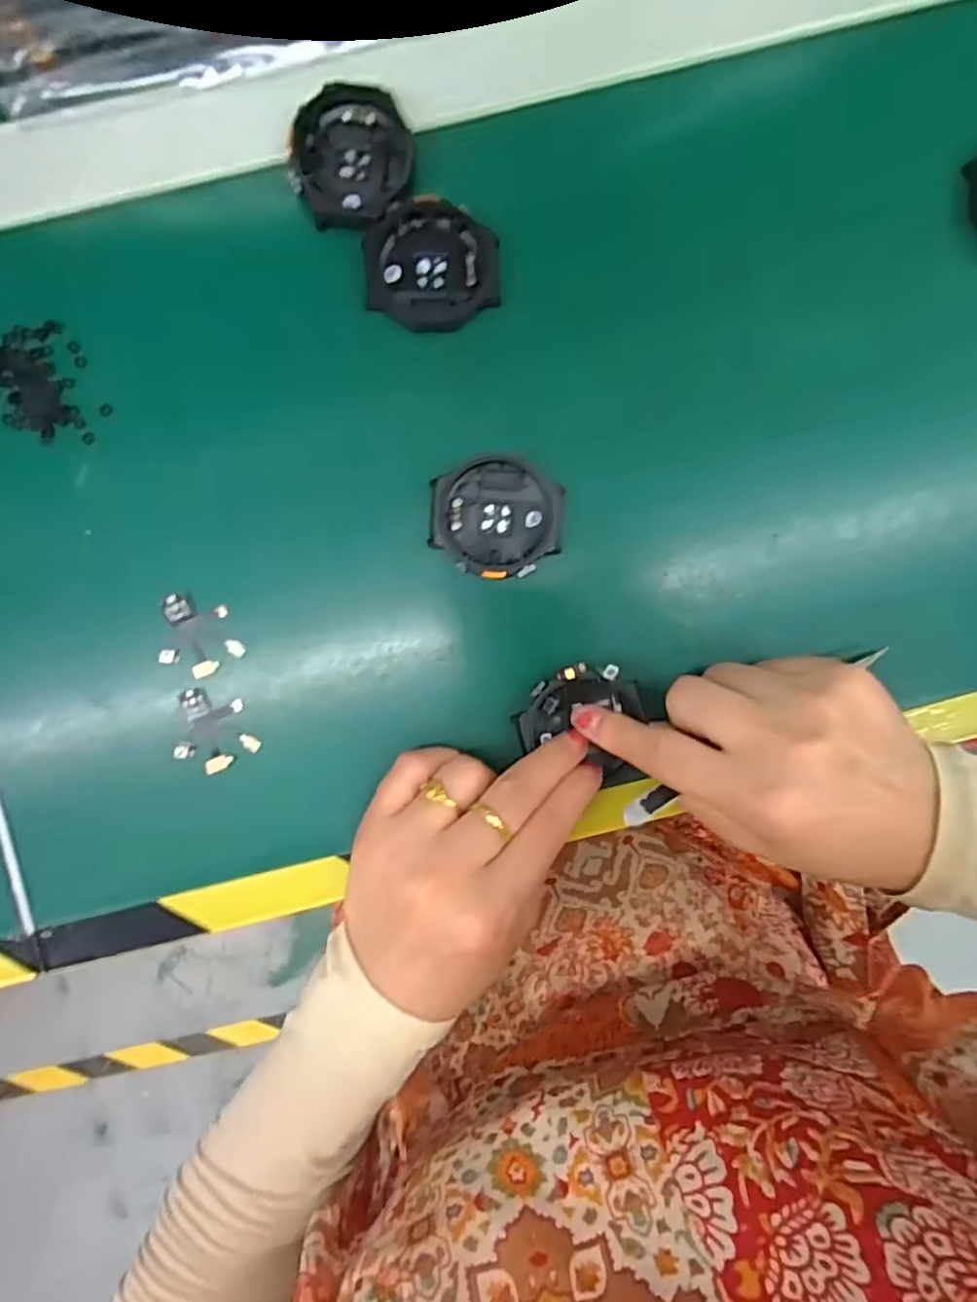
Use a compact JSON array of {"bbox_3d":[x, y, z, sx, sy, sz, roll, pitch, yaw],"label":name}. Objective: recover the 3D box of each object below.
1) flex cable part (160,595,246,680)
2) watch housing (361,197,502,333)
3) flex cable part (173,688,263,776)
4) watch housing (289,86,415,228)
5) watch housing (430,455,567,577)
[{"bbox_3d":[-0.118,-0.006,0.258,0.032,0.004,0.032,5,92,0],"label":"flex cable part"},{"bbox_3d":[-0.023,-0.156,0.254,0.054,0.006,0.050,-1,92,0],"label":"watch housing"},{"bbox_3d":[-0.112,0.033,0.259,0.033,0.004,0.033,6,92,0],"label":"flex cable part"},{"bbox_3d":[-0.054,-0.200,0.252,0.047,0.009,0.052,3,92,0],"label":"watch housing"},{"bbox_3d":[0.003,-0.055,0.257,0.052,0.011,0.049,2,92,0],"label":"watch housing"}]

